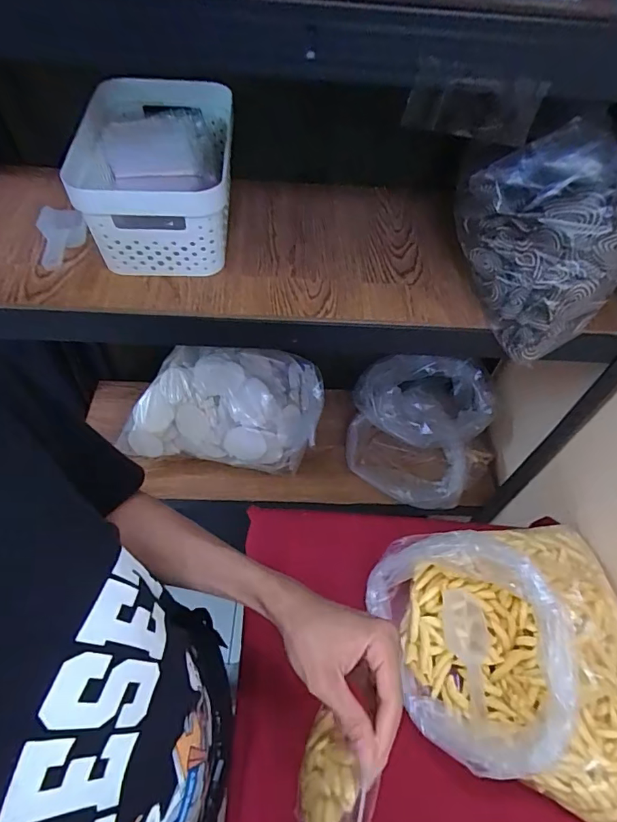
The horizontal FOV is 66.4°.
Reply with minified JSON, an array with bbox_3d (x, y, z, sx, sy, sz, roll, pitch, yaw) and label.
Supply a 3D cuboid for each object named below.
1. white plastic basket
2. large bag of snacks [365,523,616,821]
[{"bbox_3d":[-0.192,-0.306,0.608,0.181,0.119,0.271,-1,55,-4],"label":"white plastic basket"},{"bbox_3d":[0.262,0.294,0.550,0.305,0.147,0.337,-6,56,-7],"label":"large bag of snacks"}]

